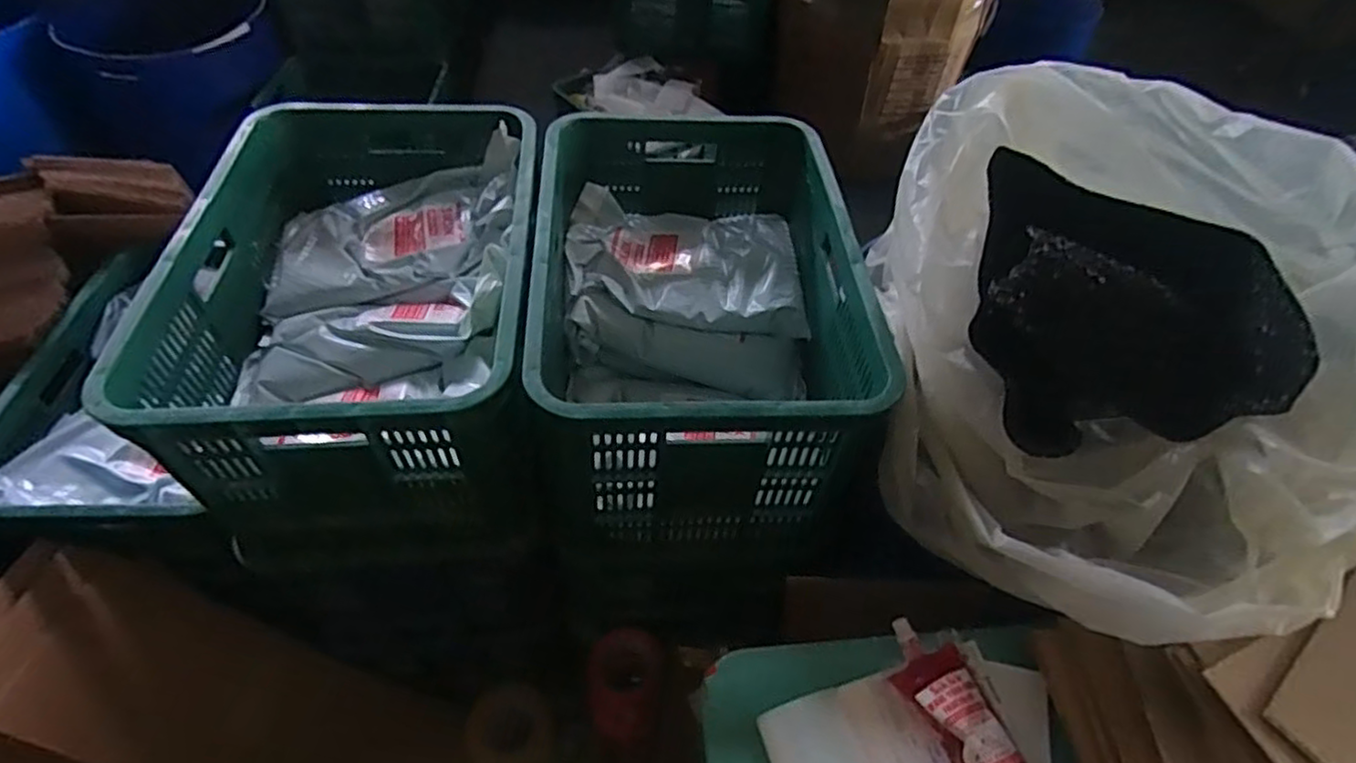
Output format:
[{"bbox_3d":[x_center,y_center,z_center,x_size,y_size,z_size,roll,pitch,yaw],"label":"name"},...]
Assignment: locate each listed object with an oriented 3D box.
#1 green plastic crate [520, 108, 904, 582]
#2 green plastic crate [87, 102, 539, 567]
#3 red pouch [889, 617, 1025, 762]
[{"bbox_3d":[0.014,-0.086,0.878,0.363,0.271,0.526,-2,51,-6],"label":"green plastic crate"},{"bbox_3d":[-0.355,-0.094,0.835,0.354,0.250,0.513,-1,50,-6],"label":"green plastic crate"},{"bbox_3d":[0.261,0.301,0.621,0.074,0.029,0.174,-20,55,-19],"label":"red pouch"}]

